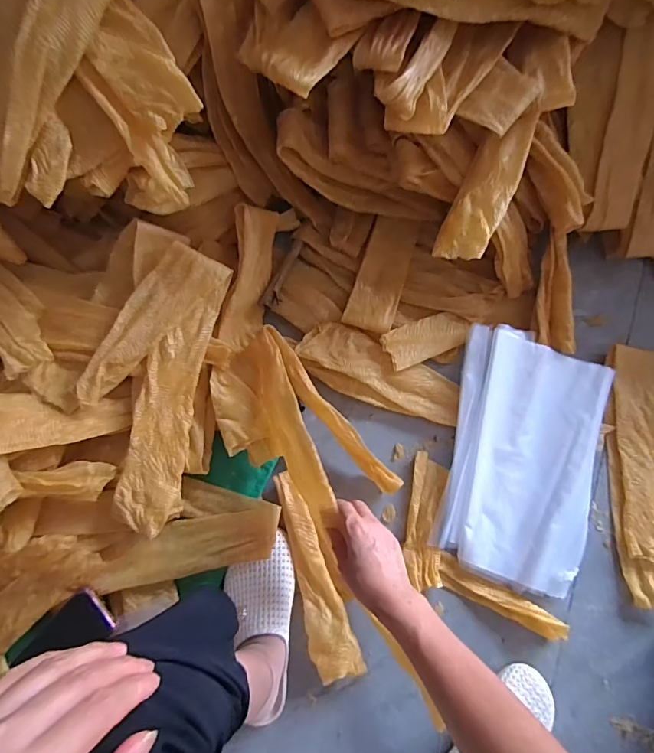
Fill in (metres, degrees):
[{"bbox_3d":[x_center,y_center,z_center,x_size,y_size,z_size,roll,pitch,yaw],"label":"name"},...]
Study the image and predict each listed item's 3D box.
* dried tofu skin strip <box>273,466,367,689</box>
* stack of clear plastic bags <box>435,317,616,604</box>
[{"bbox_3d":[-0.026,0.274,0.616,0.061,0.016,0.276,-20,78,-6],"label":"dried tofu skin strip"},{"bbox_3d":[0.292,0.114,0.658,0.212,0.030,0.359,14,77,2],"label":"stack of clear plastic bags"}]

